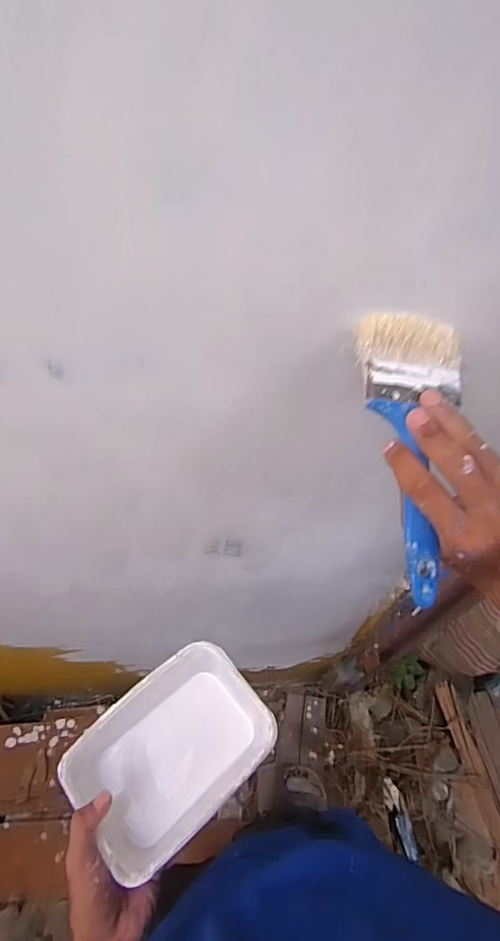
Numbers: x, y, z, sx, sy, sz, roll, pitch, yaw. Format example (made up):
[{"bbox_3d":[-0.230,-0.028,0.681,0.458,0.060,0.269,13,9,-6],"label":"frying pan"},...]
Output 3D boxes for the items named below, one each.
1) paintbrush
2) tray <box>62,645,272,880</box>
[{"bbox_3d":[0.115,-0.009,0.325,0.074,0.020,0.189,-1,83,-3],"label":"paintbrush"},{"bbox_3d":[-0.072,0.262,0.457,0.170,0.061,0.123,-37,66,-23],"label":"tray"}]

